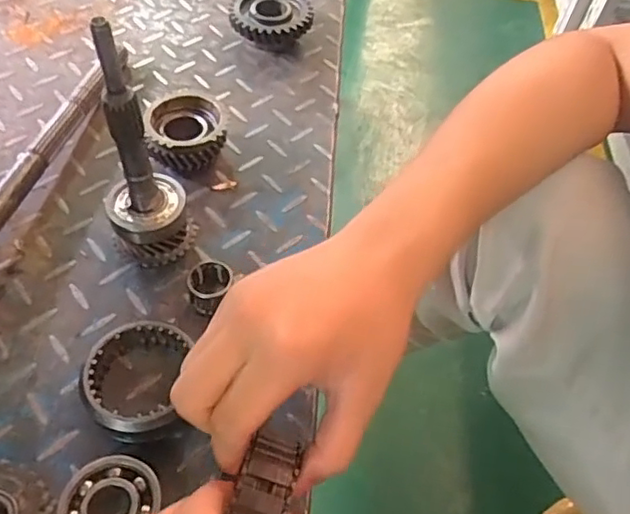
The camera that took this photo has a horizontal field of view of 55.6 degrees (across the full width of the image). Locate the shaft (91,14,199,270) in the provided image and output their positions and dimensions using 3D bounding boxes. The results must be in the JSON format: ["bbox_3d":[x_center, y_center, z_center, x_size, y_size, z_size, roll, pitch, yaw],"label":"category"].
[{"bbox_3d":[-0.106,-0.056,0.364,0.053,0.166,0.044,-11,55,-13],"label":"shaft"}]

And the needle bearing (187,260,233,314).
[{"bbox_3d":[-0.068,0.020,0.388,0.029,0.025,0.028,-7,54,-10],"label":"needle bearing"}]

